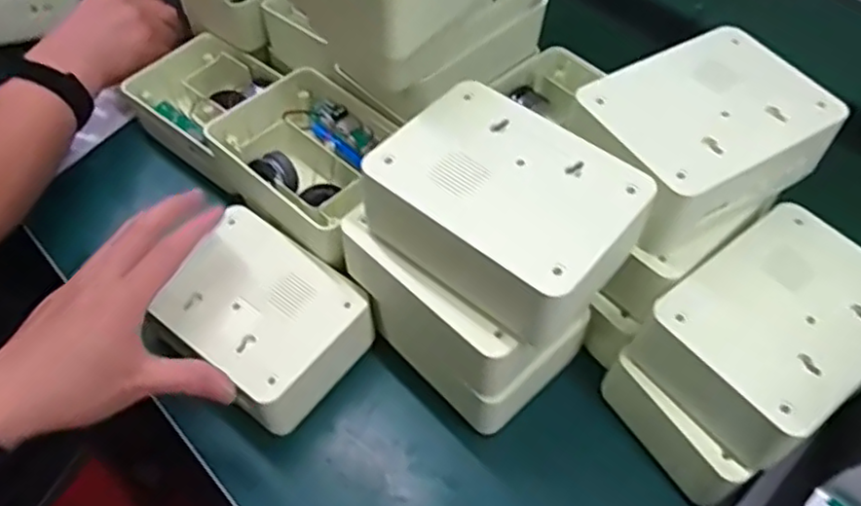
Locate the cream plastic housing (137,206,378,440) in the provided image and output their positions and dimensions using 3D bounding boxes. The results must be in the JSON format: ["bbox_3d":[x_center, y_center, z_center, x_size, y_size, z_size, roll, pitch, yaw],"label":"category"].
[{"bbox_3d":[-0.118,0.049,0.460,0.130,0.053,0.109,30,60,17],"label":"cream plastic housing"}]

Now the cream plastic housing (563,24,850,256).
[{"bbox_3d":[0.167,-0.072,0.419,0.150,0.059,0.106,-27,59,-19],"label":"cream plastic housing"}]

